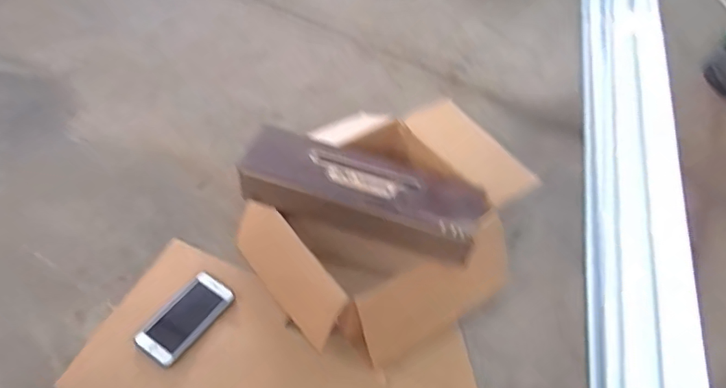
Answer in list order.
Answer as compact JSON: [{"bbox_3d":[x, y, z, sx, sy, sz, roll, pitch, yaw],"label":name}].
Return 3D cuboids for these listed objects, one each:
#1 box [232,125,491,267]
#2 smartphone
[{"bbox_3d":[-0.006,-0.009,0.815,0.386,0.091,0.117,18,52,9],"label":"box"},{"bbox_3d":[-0.286,0.199,0.839,0.078,0.012,0.156,35,60,15],"label":"smartphone"}]

